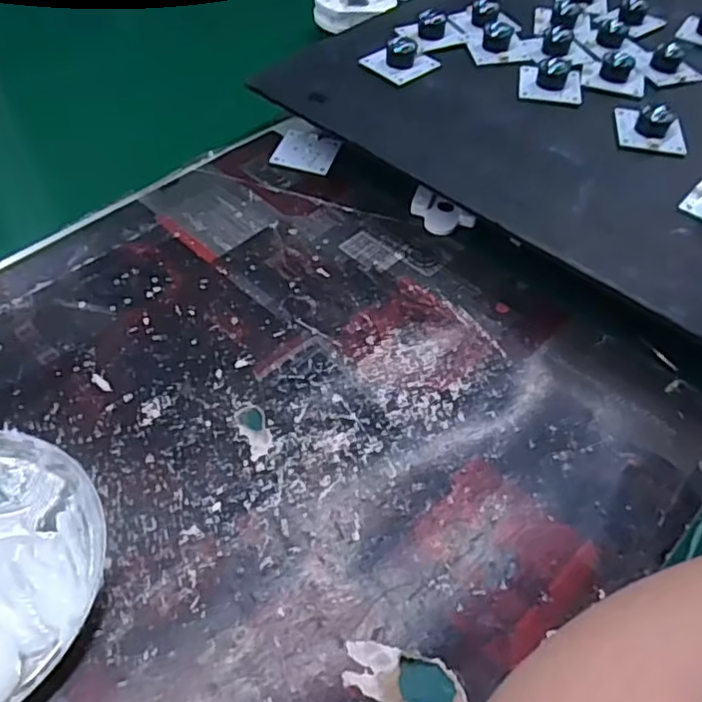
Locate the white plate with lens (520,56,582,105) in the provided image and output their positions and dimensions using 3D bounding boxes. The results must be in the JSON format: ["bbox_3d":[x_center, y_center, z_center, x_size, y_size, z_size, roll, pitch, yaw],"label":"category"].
[{"bbox_3d":[0.140,-0.192,0.443,0.042,0.016,0.042,8,52,5],"label":"white plate with lens"}]

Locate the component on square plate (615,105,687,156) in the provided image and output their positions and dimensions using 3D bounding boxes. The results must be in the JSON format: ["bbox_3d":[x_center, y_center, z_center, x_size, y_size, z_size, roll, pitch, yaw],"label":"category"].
[{"bbox_3d":[0.198,-0.150,0.416,0.042,0.019,0.044,9,52,5],"label":"component on square plate"}]

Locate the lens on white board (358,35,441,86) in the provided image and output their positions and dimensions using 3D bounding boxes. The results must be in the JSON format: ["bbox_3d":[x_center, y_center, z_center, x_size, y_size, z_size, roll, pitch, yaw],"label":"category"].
[{"bbox_3d":[0.036,-0.212,0.455,0.043,0.018,0.041,-37,61,-26],"label":"lens on white board"}]

